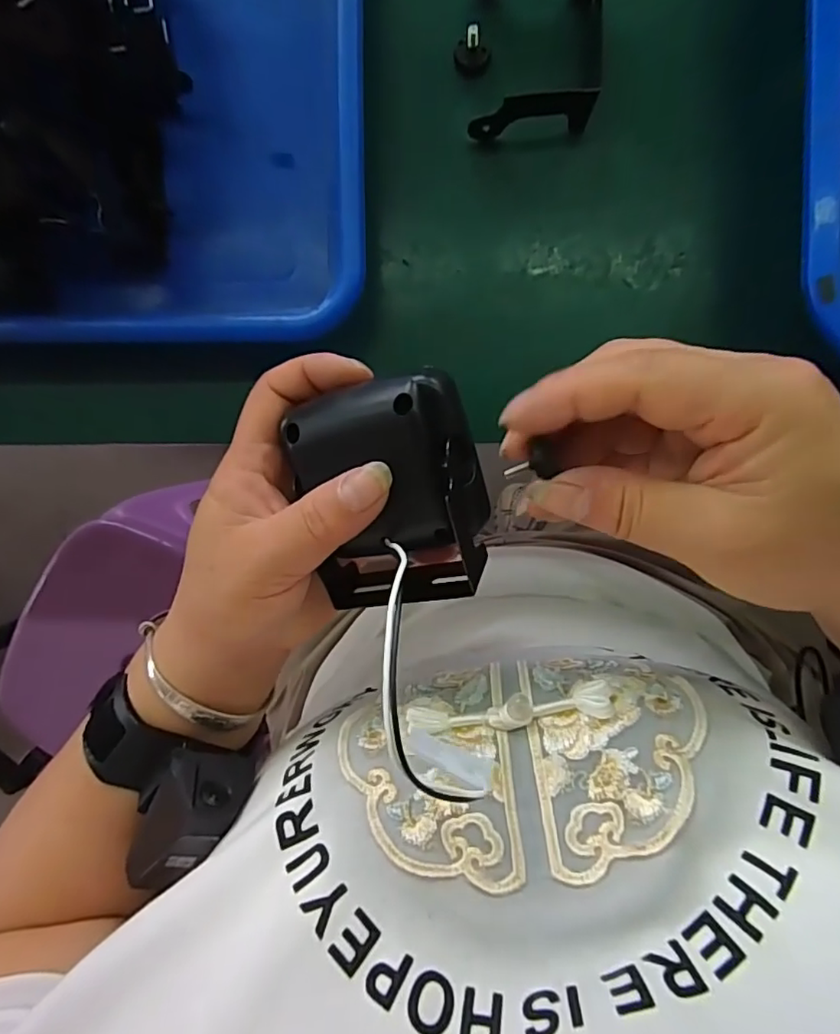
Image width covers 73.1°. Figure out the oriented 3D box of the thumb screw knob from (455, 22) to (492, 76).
[{"bbox_3d":[0.024,-0.211,0.253,0.016,0.020,0.017,0,93,4],"label":"thumb screw knob"}]

